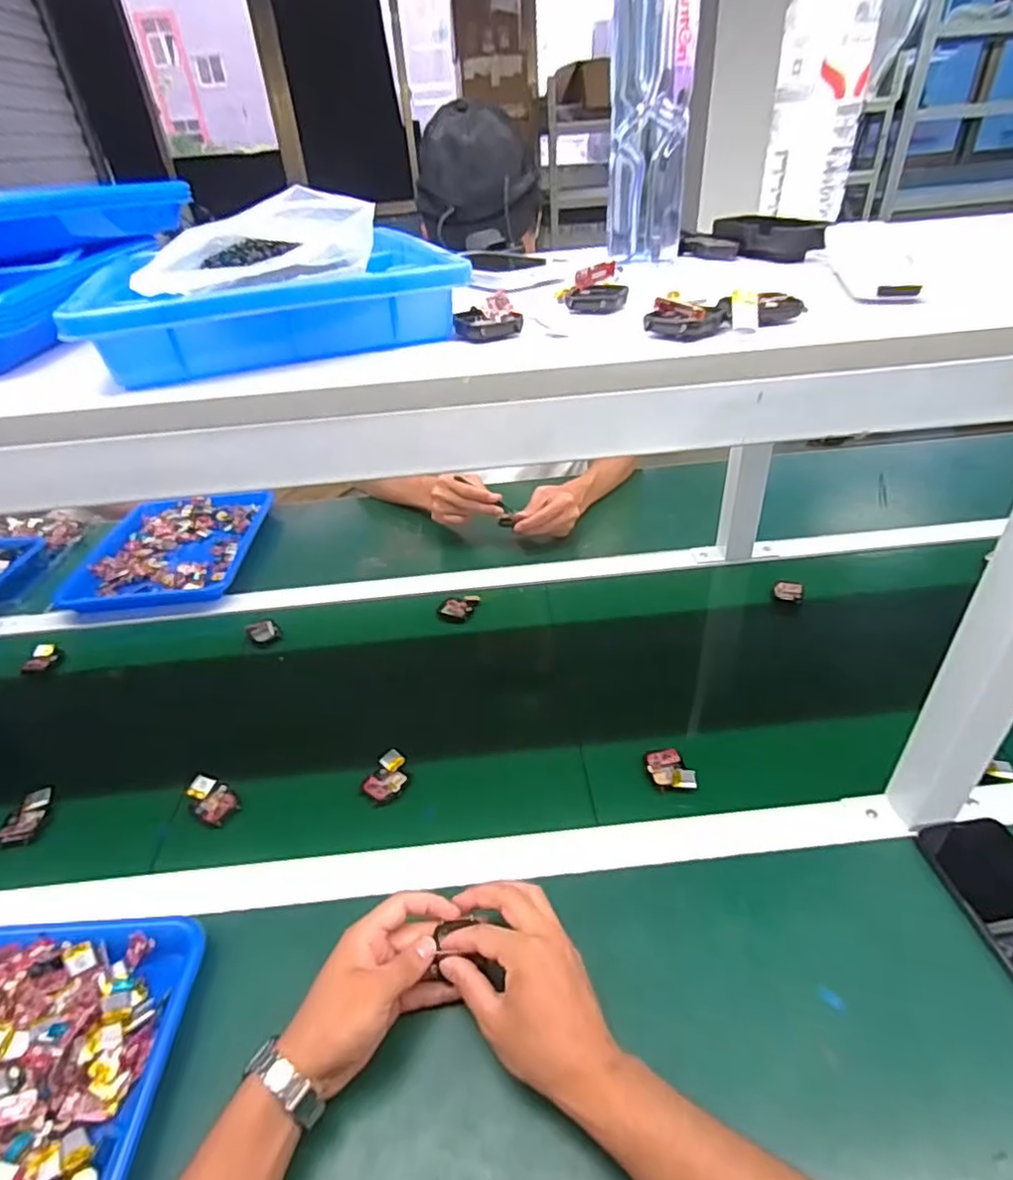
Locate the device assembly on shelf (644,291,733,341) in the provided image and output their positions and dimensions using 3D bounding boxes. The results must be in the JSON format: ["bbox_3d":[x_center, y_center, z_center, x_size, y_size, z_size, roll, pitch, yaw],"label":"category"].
[{"bbox_3d":[0.107,-0.159,0.368,0.042,0.019,0.040,16,41,26],"label":"device assembly on shelf"}]

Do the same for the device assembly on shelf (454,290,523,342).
[{"bbox_3d":[-0.011,-0.168,0.386,0.039,0.021,0.029,-9,36,-6],"label":"device assembly on shelf"}]

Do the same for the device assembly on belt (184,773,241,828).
[{"bbox_3d":[-0.294,0.208,0.625,0.054,0.023,0.034,22,43,31],"label":"device assembly on belt"}]

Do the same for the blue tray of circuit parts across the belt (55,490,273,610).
[{"bbox_3d":[-0.534,-0.073,1.026,0.250,0.037,0.305,-6,36,-2],"label":"blue tray of circuit parts across the belt"}]

